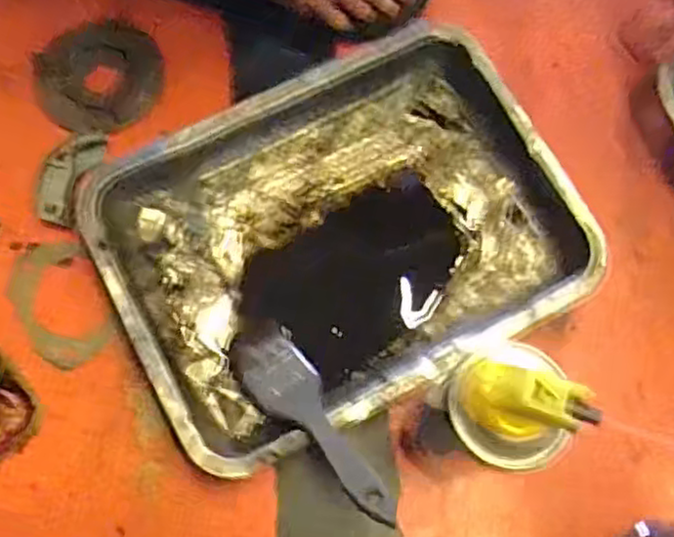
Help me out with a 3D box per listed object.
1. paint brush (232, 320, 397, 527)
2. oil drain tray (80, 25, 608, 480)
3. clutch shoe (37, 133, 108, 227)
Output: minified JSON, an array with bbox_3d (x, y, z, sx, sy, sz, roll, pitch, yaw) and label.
[{"bbox_3d":[-0.020,0.102,0.509,0.044,0.021,0.180,-36,54,-10],"label":"paint brush"},{"bbox_3d":[0.006,-0.026,0.569,0.350,0.043,0.262,-24,74,-9],"label":"oil drain tray"},{"bbox_3d":[-0.216,-0.075,0.592,0.036,0.017,0.081,17,72,4],"label":"clutch shoe"}]

